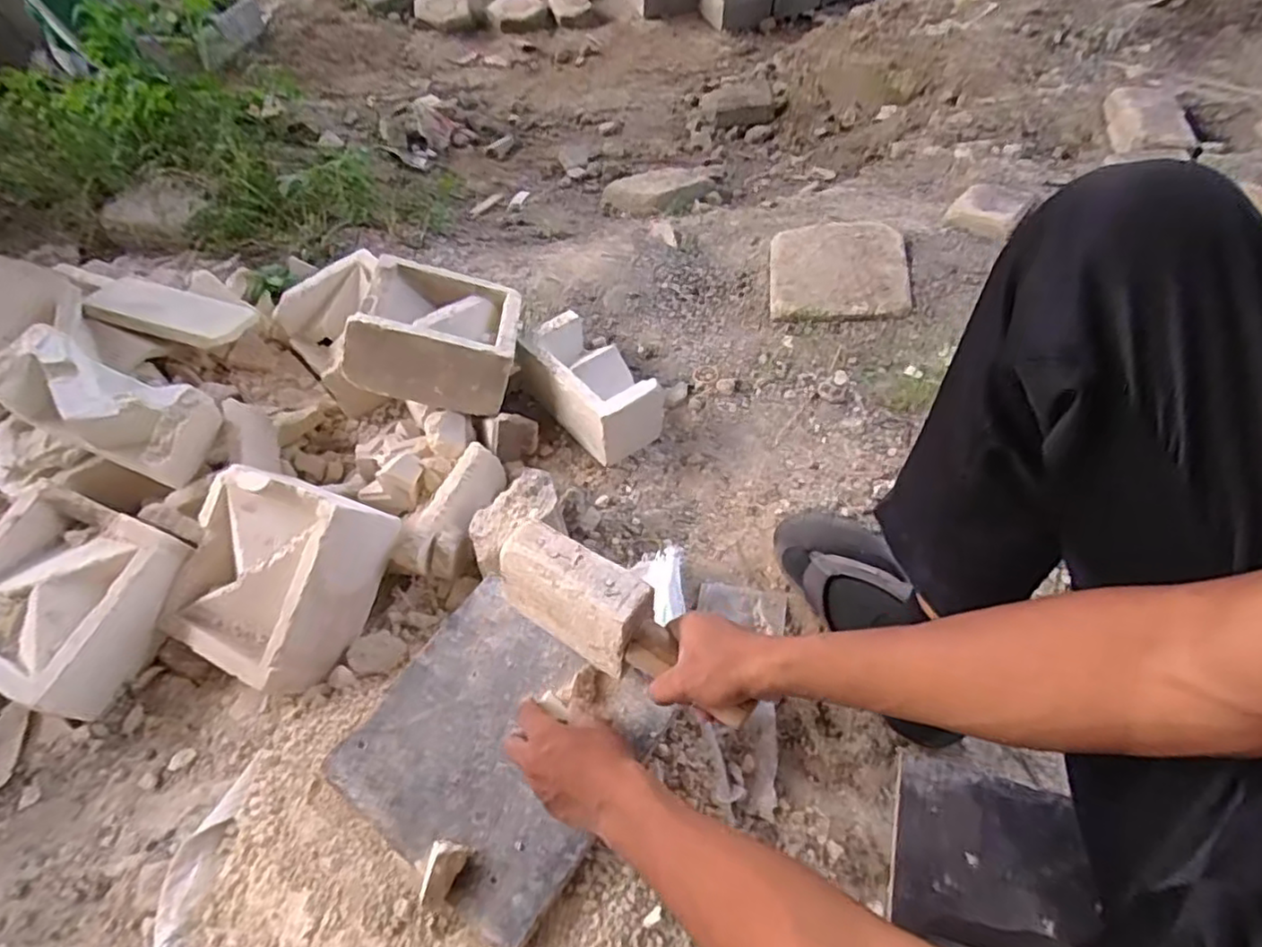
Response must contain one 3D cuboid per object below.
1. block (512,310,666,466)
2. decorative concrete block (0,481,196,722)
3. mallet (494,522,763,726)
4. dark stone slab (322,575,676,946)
[{"bbox_3d":[-0.061,-0.131,0.912,0.115,0.092,0.222,-36,59,-21],"label":"block"},{"bbox_3d":[-0.627,0.138,0.734,0.223,0.088,0.202,16,56,15],"label":"decorative concrete block"},{"bbox_3d":[-0.008,0.133,0.579,0.244,0.085,0.060,29,60,22],"label":"mallet"},{"bbox_3d":[-0.124,0.247,0.615,0.244,0.021,0.232,28,60,22],"label":"dark stone slab"}]

